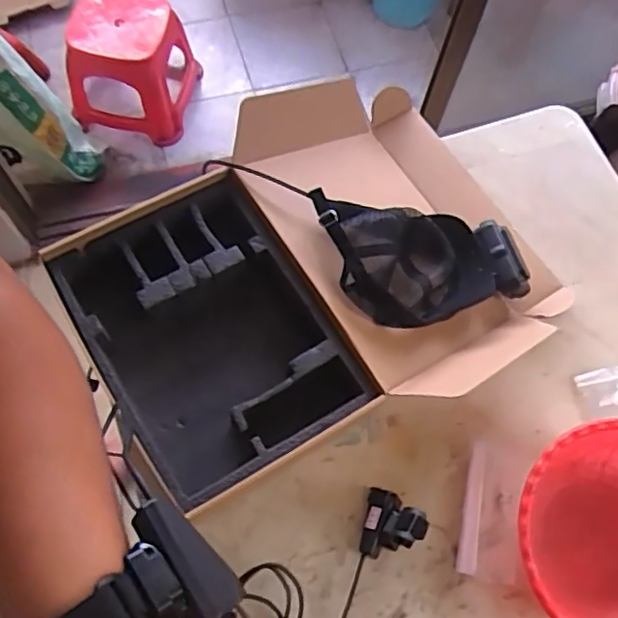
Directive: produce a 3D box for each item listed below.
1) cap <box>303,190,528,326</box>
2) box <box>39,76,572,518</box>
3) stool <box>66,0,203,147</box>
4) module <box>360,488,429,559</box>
[{"bbox_3d":[0.148,-0.051,0.819,0.280,0.111,0.166,-1,69,-3],"label":"cap"},{"bbox_3d":[0.012,-0.057,0.827,0.604,0.110,0.446,-24,72,-12],"label":"box"},{"bbox_3d":[-0.452,-0.623,1.611,0.292,0.299,0.257,1,69,-2],"label":"stool"},{"bbox_3d":[0.096,0.250,0.726,0.061,0.088,0.074,13,69,2],"label":"module"}]

